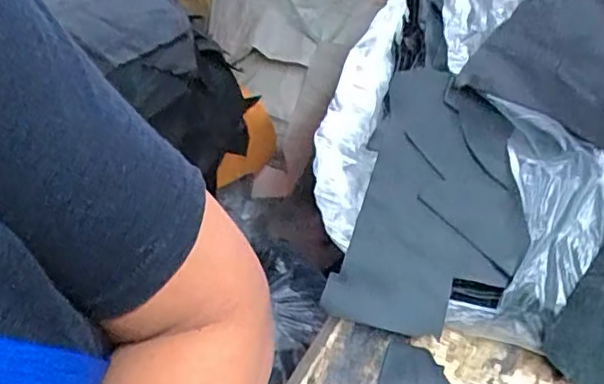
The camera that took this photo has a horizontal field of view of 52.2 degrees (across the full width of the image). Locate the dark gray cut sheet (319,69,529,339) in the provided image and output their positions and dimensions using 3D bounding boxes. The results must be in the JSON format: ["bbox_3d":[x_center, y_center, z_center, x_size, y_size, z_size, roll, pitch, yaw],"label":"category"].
[{"bbox_3d":[0.092,0.008,0.410,0.107,0.014,0.177,15,77,12],"label":"dark gray cut sheet"}]

